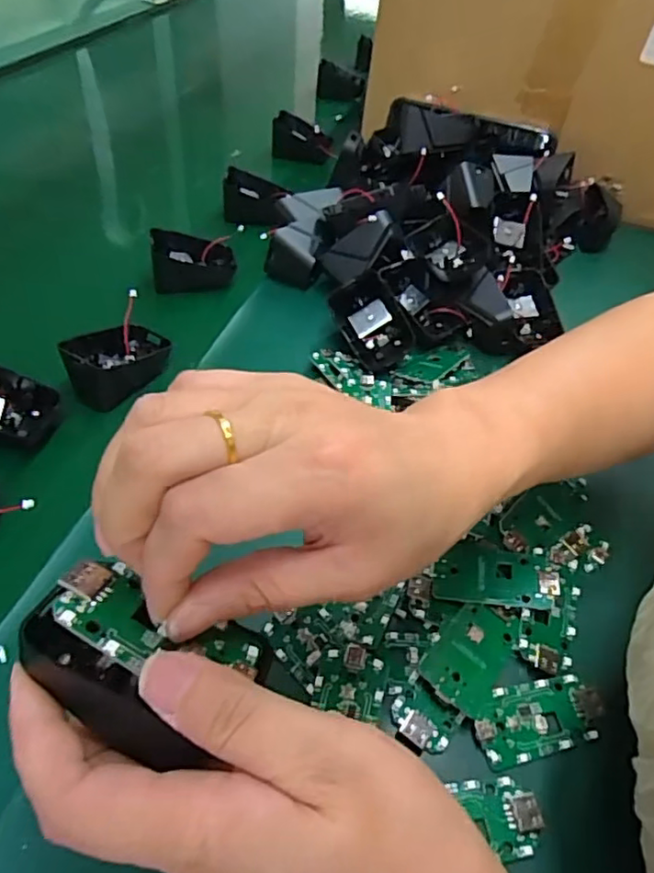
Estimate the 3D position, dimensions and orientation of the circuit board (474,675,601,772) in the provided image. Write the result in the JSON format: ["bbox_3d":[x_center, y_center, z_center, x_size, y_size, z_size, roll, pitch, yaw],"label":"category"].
[{"bbox_3d":[0.098,0.130,0.274,0.061,0.006,0.030,-8,49,-15],"label":"circuit board"}]

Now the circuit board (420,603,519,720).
[{"bbox_3d":[0.069,0.106,0.286,0.032,0.010,0.052,32,51,20],"label":"circuit board"}]

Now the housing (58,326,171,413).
[{"bbox_3d":[-0.142,-0.054,0.402,0.044,0.035,0.067,36,52,23],"label":"housing"}]

